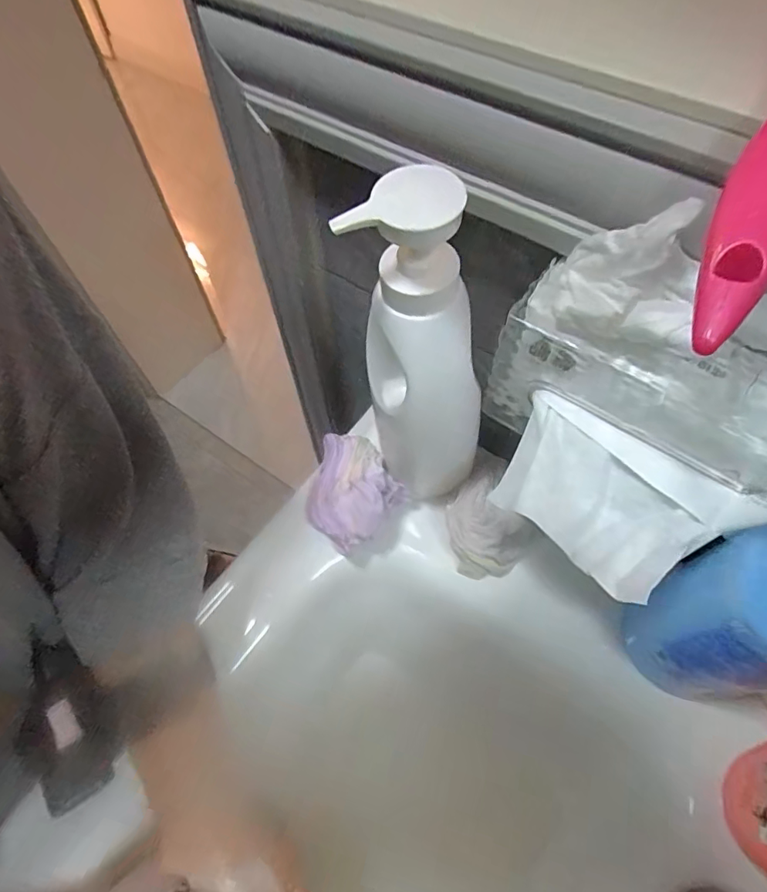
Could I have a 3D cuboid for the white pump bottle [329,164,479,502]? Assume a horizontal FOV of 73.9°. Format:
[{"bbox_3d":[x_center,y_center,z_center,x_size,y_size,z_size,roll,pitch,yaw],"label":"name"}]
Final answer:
[{"bbox_3d":[0.023,-0.044,0.353,0.065,0.263,0.078,-26,63,-13],"label":"white pump bottle"}]

